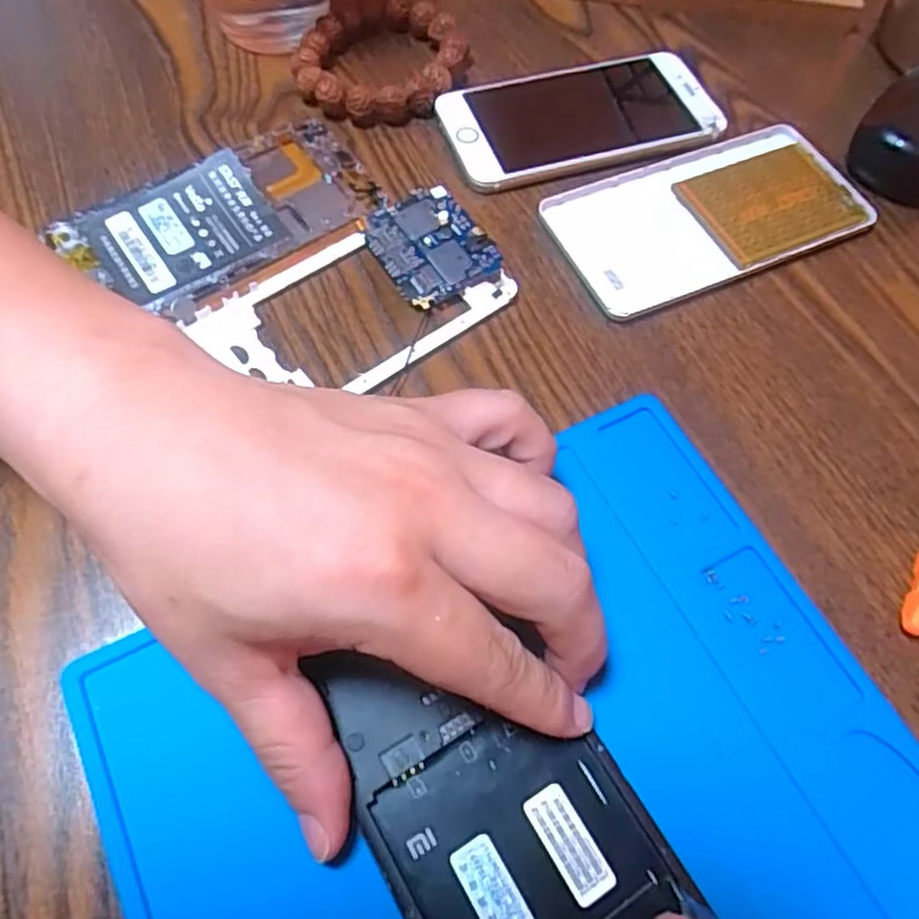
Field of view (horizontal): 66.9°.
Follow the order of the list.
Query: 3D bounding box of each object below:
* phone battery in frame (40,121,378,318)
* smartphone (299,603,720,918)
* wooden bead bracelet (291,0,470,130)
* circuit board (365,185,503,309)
[{"bbox_3d":[-0.100,-0.103,0.302,0.127,0.010,0.069,-32,69,-16],"label":"phone battery in frame"},{"bbox_3d":[0.016,0.108,0.199,0.072,0.006,0.132,-29,68,-15],"label":"smartphone"},{"bbox_3d":[-0.038,-0.200,0.348,0.073,0.016,0.081,22,65,9],"label":"wooden bead bracelet"},{"bbox_3d":[-0.013,-0.092,0.301,0.045,0.008,0.054,-27,68,-14],"label":"circuit board"}]

